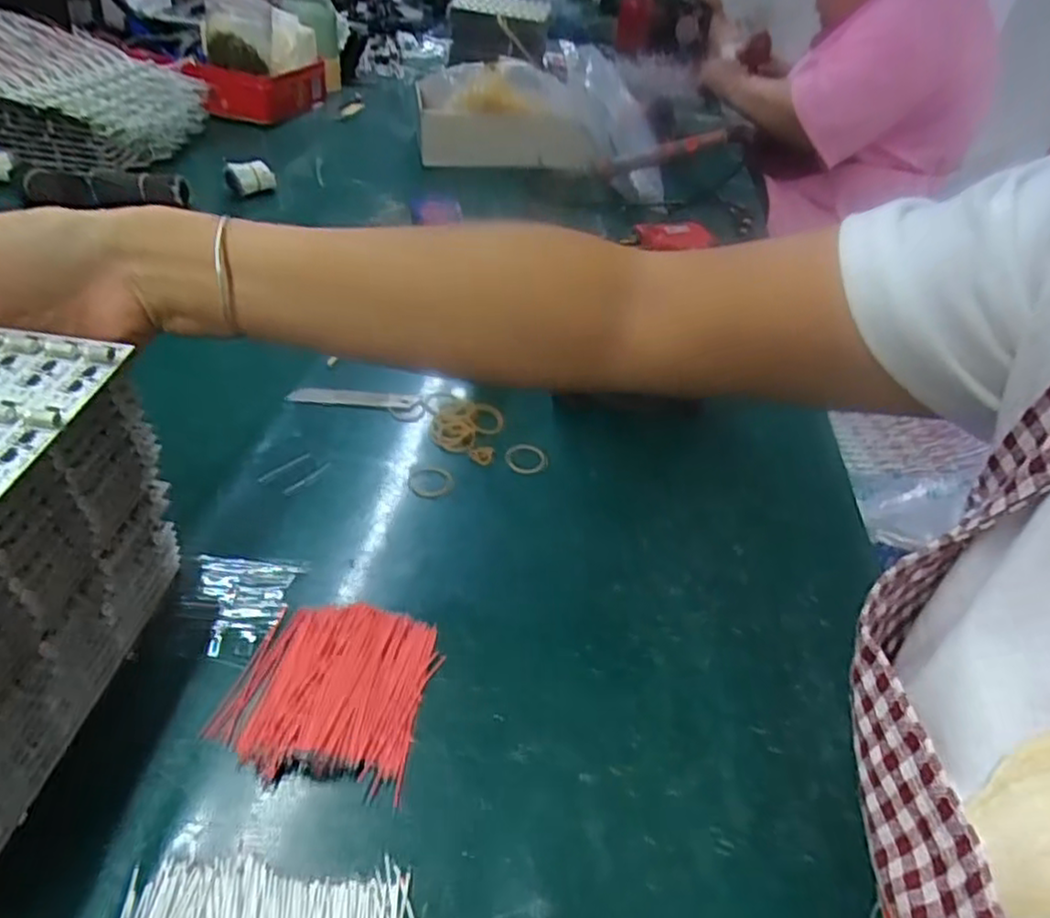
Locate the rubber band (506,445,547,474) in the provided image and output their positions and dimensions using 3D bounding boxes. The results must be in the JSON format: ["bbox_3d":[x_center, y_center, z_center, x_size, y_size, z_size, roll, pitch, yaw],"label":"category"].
[{"bbox_3d":[0.000,-0.001,0.518,0.029,0.006,0.029,4,40,-4],"label":"rubber band"}]

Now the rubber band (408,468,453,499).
[{"bbox_3d":[-0.066,0.017,0.489,0.031,0.005,0.032,1,40,-8],"label":"rubber band"}]

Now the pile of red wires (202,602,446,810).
[{"bbox_3d":[-0.097,0.113,0.355,0.093,0.014,0.096,11,40,4],"label":"pile of red wires"}]

